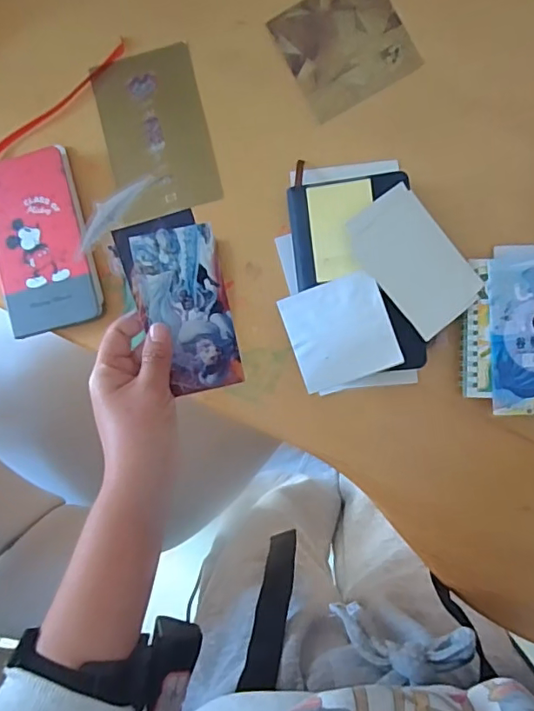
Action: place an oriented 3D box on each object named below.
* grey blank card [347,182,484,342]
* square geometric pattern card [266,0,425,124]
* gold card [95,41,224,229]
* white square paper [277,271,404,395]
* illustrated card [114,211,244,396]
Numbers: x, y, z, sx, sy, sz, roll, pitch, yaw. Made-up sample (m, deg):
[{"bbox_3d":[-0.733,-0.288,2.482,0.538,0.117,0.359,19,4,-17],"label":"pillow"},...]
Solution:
[{"bbox_3d":[0.117,-0.073,0.416,0.068,0.007,0.110,-41,98,-9],"label":"grey blank card"},{"bbox_3d":[0.065,-0.263,0.444,0.097,0.004,0.098,-28,90,3],"label":"square geometric pattern card"},{"bbox_3d":[-0.096,-0.193,0.457,0.087,0.008,0.137,-13,91,1],"label":"gold card"},{"bbox_3d":[0.058,-0.018,0.418,0.078,0.009,0.079,-19,90,3],"label":"white square paper"},{"bbox_3d":[-0.056,-0.034,0.365,0.061,0.004,0.121,-18,100,-4],"label":"illustrated card"}]

